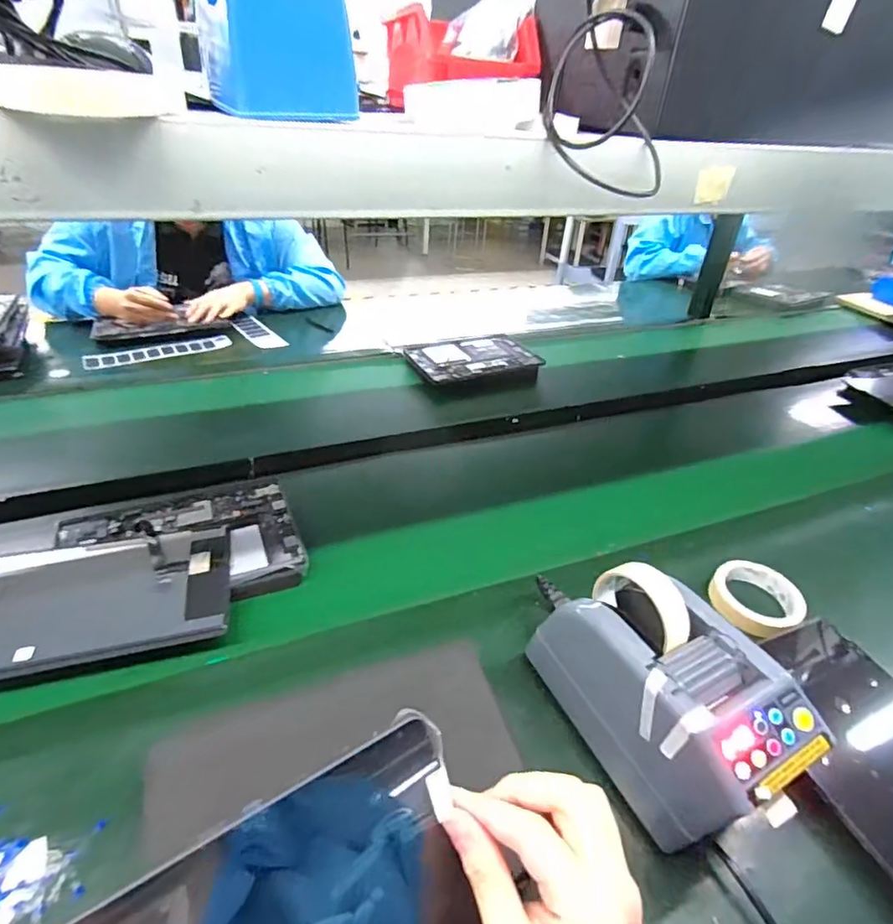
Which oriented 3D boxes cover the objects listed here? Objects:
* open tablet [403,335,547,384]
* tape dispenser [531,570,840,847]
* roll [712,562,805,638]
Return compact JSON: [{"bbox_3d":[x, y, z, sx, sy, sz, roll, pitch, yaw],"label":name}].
[{"bbox_3d":[0.056,-0.223,1.113,0.264,0.011,0.172,-13,40,-23],"label":"open tablet"},{"bbox_3d":[0.190,0.199,0.453,0.118,0.171,0.211,-15,41,-25],"label":"tape dispenser"},{"bbox_3d":[0.366,0.165,0.631,0.112,0.032,0.095,-10,39,-19],"label":"roll"}]

